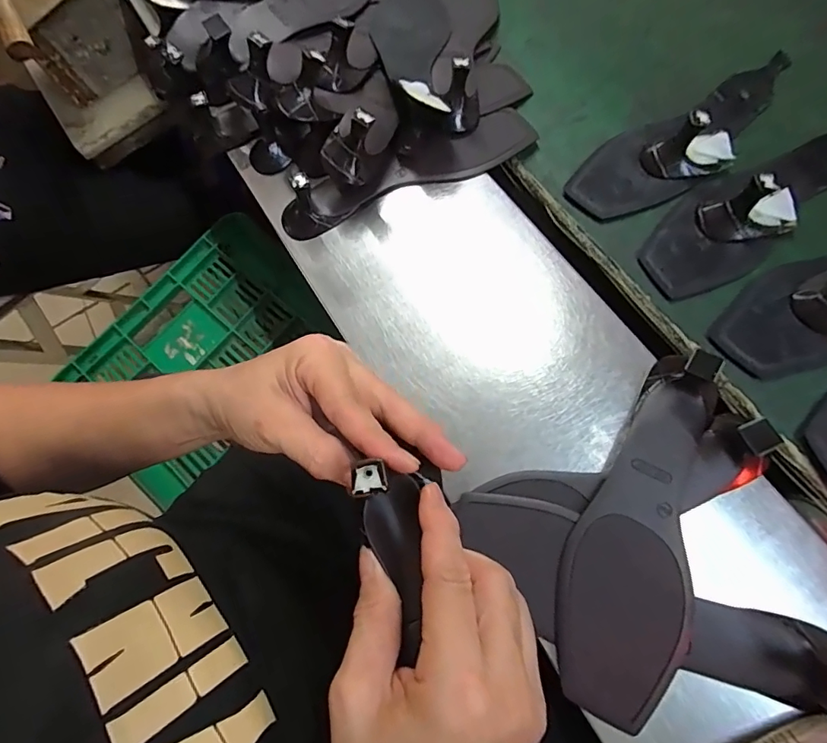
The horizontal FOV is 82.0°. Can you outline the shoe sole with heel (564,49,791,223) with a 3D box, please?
[{"bbox_3d":[0.269,-0.221,0.434,0.261,0.052,0.089,-28,69,-4],"label":"shoe sole with heel"}]

